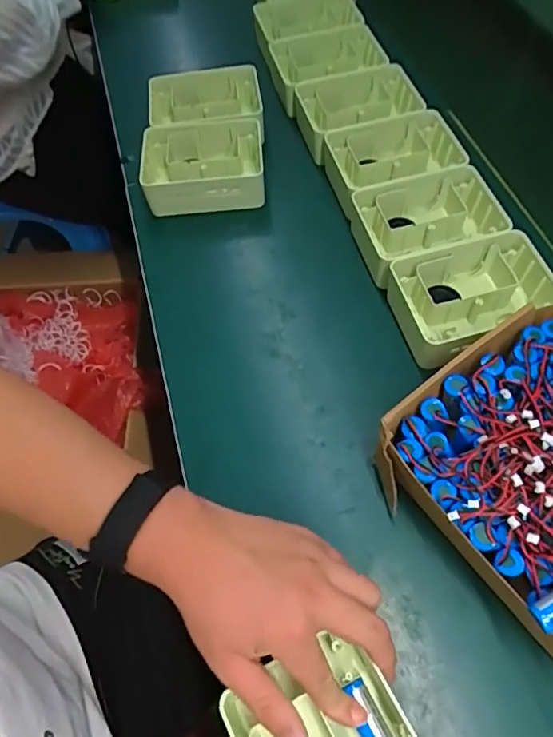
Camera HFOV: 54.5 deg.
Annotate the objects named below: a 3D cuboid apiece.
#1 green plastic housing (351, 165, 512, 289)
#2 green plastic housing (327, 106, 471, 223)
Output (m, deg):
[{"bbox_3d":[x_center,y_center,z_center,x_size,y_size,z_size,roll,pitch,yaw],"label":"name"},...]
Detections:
[{"bbox_3d":[0.162,-0.146,0.590,0.146,0.074,0.106,-14,60,-6],"label":"green plastic housing"},{"bbox_3d":[0.133,-0.240,0.630,0.155,0.053,0.110,-18,60,-8],"label":"green plastic housing"}]

